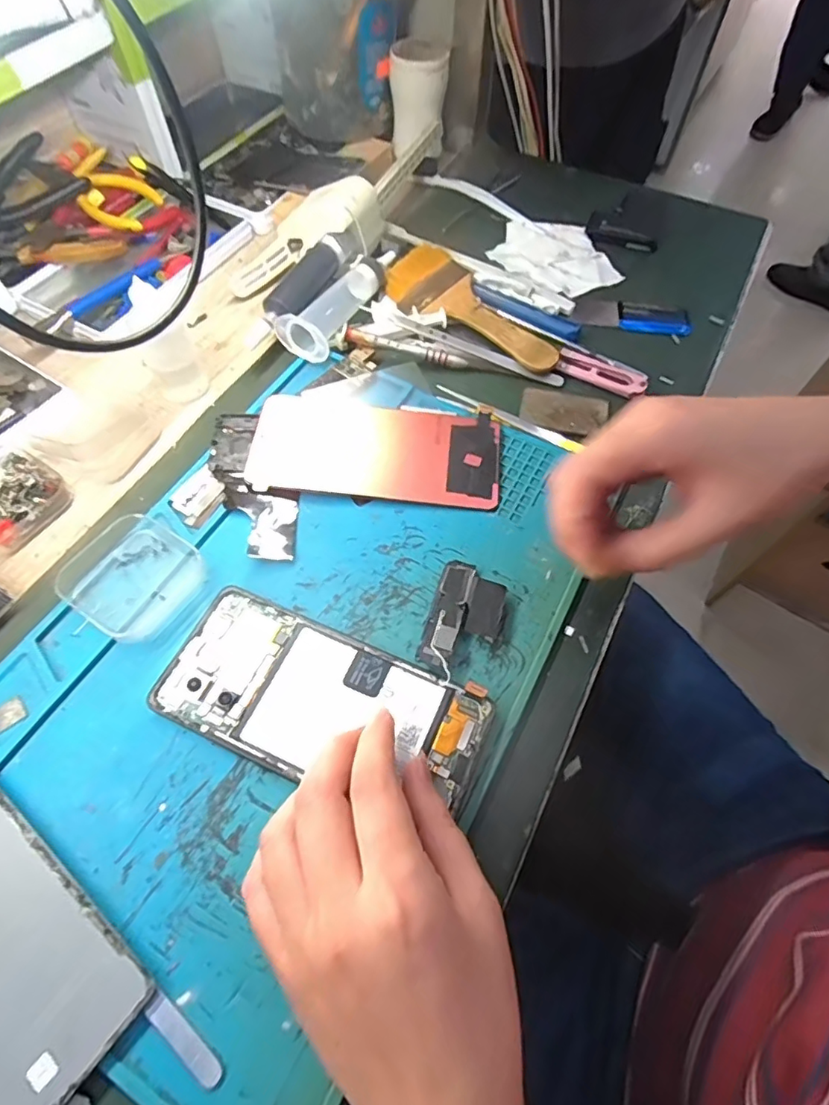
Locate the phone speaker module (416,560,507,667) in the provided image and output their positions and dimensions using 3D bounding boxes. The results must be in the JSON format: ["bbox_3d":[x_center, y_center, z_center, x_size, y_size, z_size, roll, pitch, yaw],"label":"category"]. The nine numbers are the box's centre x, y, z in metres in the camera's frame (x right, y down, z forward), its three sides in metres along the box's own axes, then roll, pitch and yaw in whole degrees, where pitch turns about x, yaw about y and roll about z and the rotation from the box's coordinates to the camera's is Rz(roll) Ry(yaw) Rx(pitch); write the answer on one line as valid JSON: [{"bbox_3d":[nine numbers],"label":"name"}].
[{"bbox_3d":[0.028,0.035,0.300,0.037,0.009,0.064,17,62,6],"label":"phone speaker module"}]

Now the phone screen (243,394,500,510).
[{"bbox_3d":[-0.025,-0.068,0.357,0.157,0.005,0.078,4,62,0],"label":"phone screen"}]

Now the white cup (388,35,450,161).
[{"bbox_3d":[0.004,-0.436,0.524,0.054,0.076,0.053,1,62,-2],"label":"white cup"}]

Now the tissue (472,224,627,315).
[{"bbox_3d":[0.110,-0.247,0.466,0.118,0.012,0.107,-37,69,-20],"label":"tissue"}]

